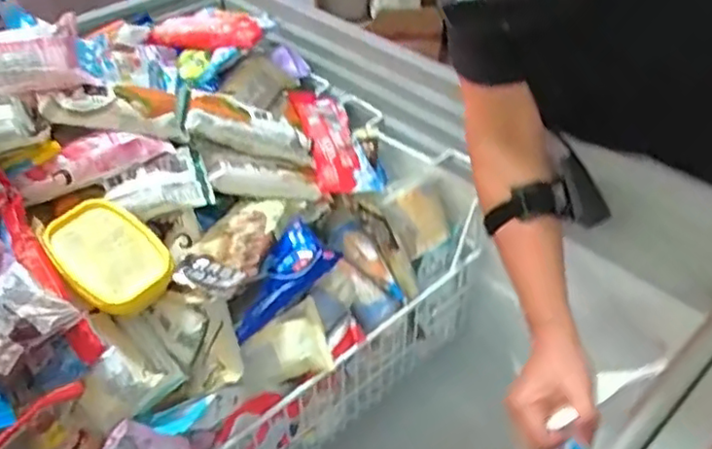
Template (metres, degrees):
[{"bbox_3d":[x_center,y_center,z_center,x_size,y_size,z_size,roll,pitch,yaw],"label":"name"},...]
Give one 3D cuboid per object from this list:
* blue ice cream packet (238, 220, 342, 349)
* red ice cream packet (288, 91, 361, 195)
[{"bbox_3d":[-0.078,0.060,0.680,0.063,0.048,0.139,27,72,28],"label":"blue ice cream packet"},{"bbox_3d":[-0.034,-0.108,0.808,0.063,0.030,0.174,-11,42,-11],"label":"red ice cream packet"}]

